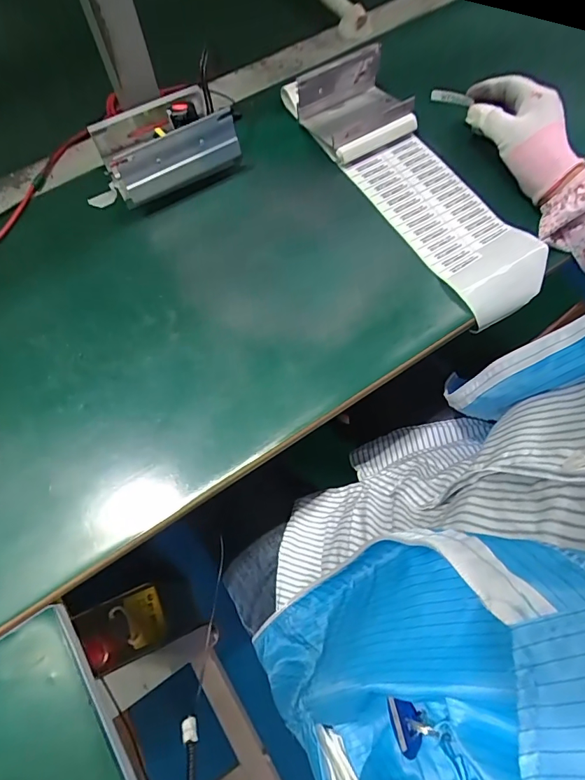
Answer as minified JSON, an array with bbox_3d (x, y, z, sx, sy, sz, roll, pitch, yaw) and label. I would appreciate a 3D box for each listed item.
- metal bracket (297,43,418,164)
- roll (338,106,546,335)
[{"bbox_3d":[0.071,-0.328,0.507,0.111,0.052,0.105,-29,69,-10],"label":"metal bracket"},{"bbox_3d":[0.161,-0.189,0.476,0.104,0.032,0.249,-31,71,-12],"label":"roll"}]

